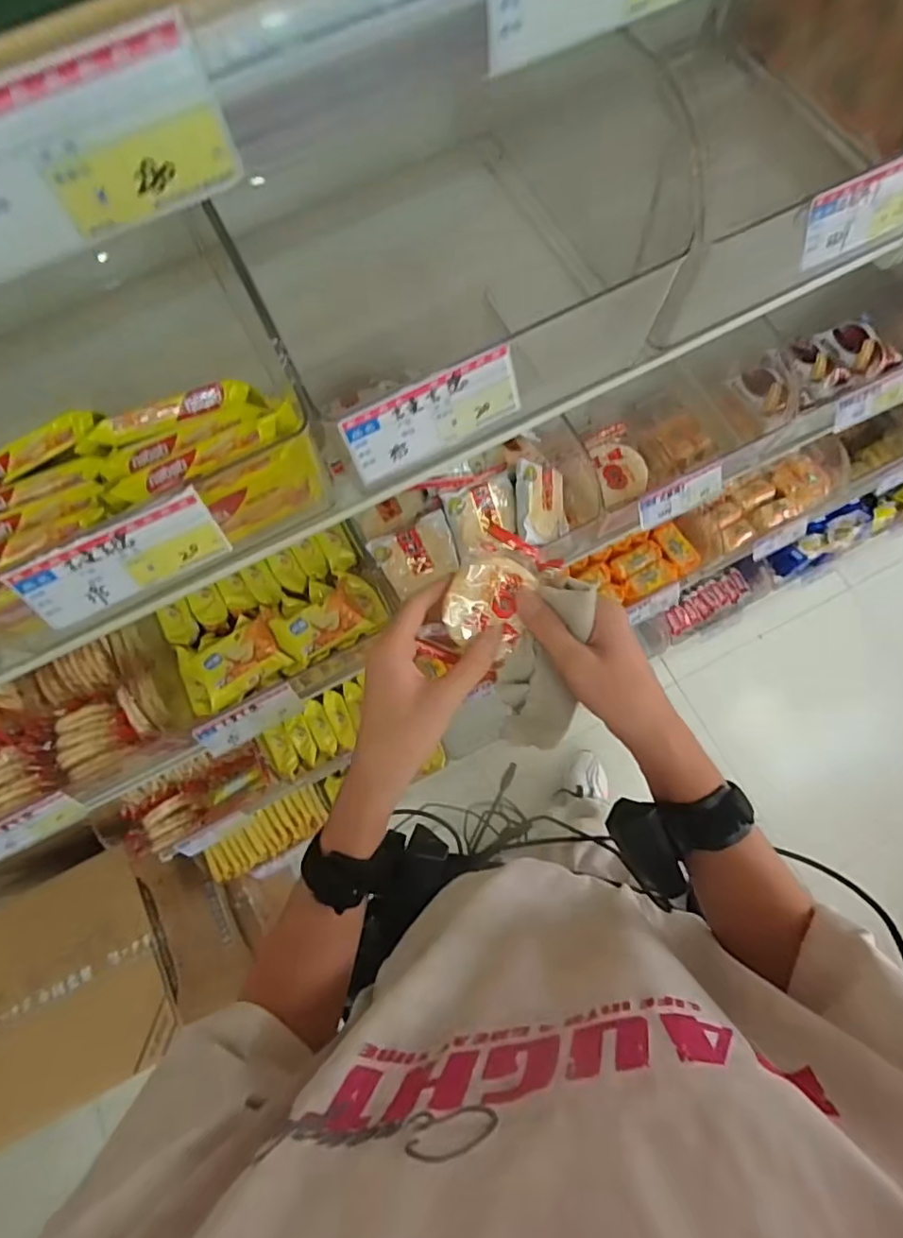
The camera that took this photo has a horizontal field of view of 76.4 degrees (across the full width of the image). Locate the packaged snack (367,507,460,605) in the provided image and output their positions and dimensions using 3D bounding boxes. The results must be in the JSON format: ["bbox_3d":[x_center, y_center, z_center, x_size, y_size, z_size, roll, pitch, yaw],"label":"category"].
[{"bbox_3d":[-0.035,-0.066,0.603,0.081,0.008,0.065,-22,105,6],"label":"packaged snack"}]

